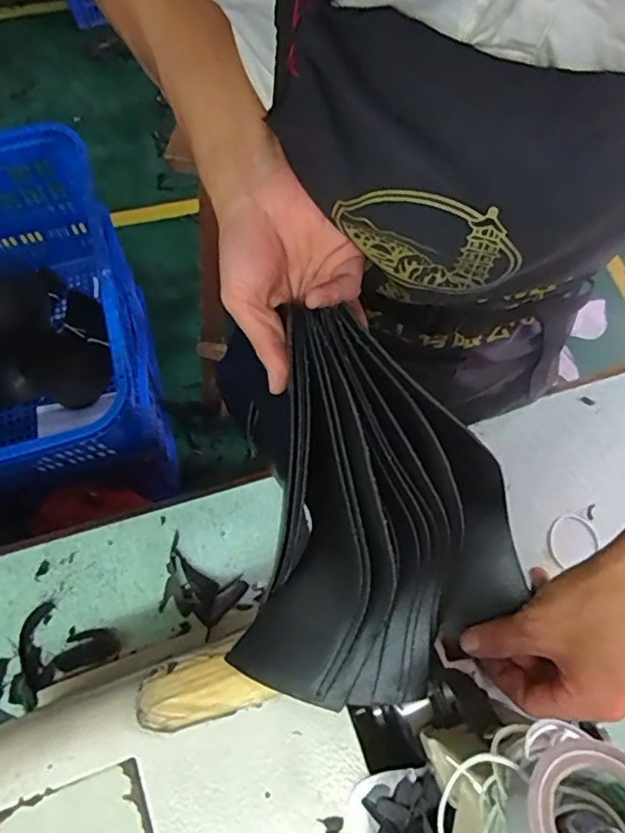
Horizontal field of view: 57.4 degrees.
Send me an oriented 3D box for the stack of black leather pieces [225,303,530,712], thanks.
[{"bbox_3d":[0.047,0.063,0.324,0.156,0.152,0.186,6,67,1],"label":"stack of black leather pieces"}]

